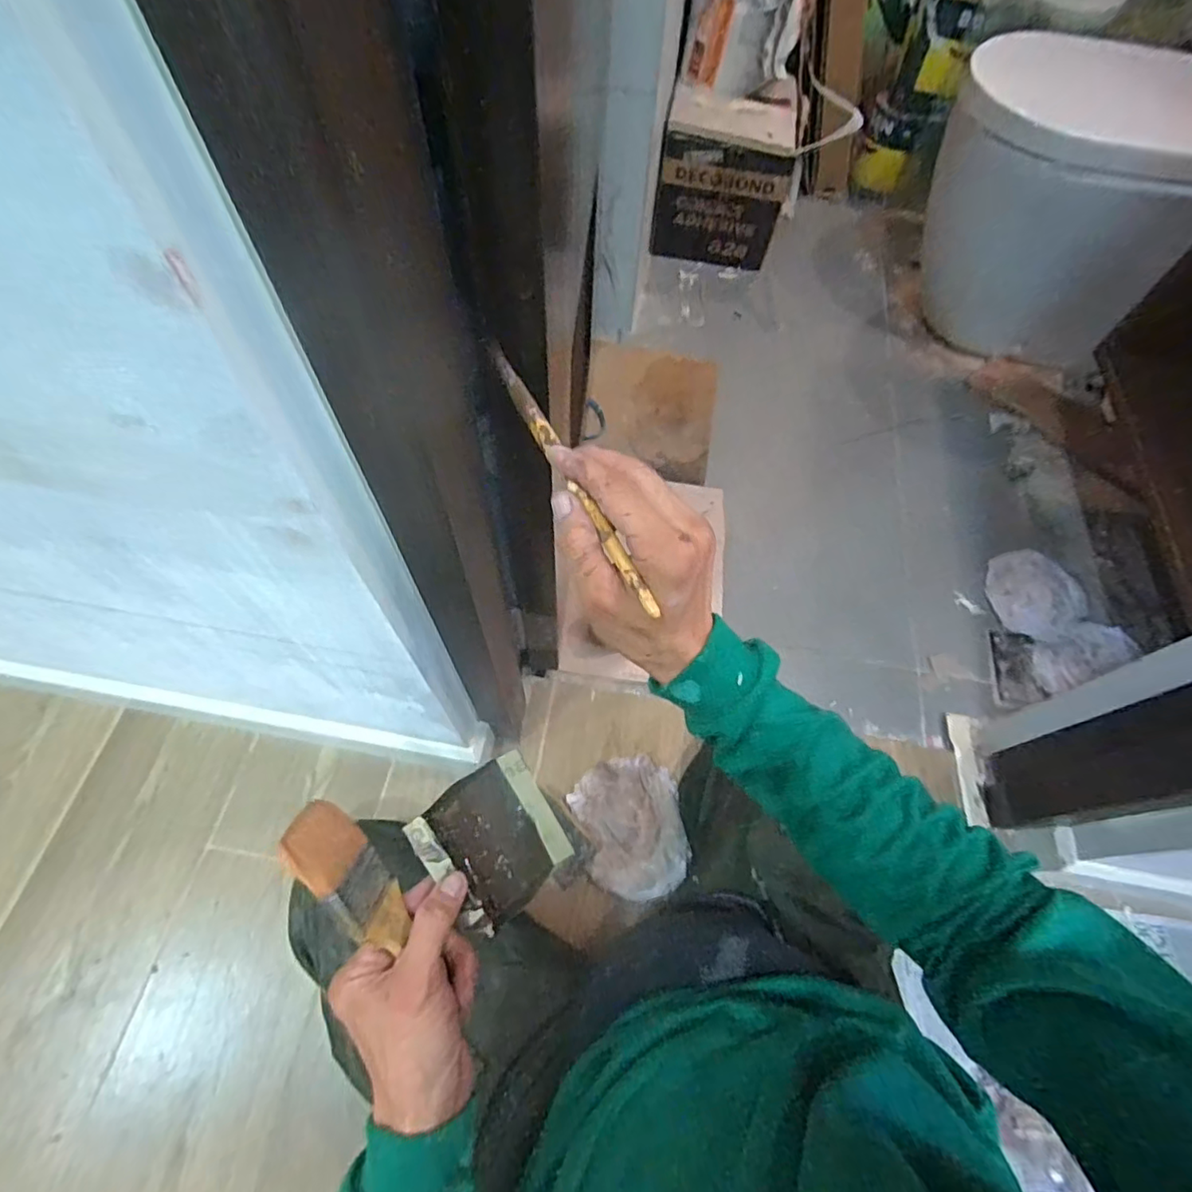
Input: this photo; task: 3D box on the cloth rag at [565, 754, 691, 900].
[{"bbox_3d":[0.045,0.311,0.787,0.145,0.033,0.177,-7,63,-6],"label":"cloth rag"}]

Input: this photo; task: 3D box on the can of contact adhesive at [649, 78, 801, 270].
[{"bbox_3d":[0.286,-0.959,1.310,0.274,0.267,0.260,9,64,1],"label":"can of contact adhesive"}]

